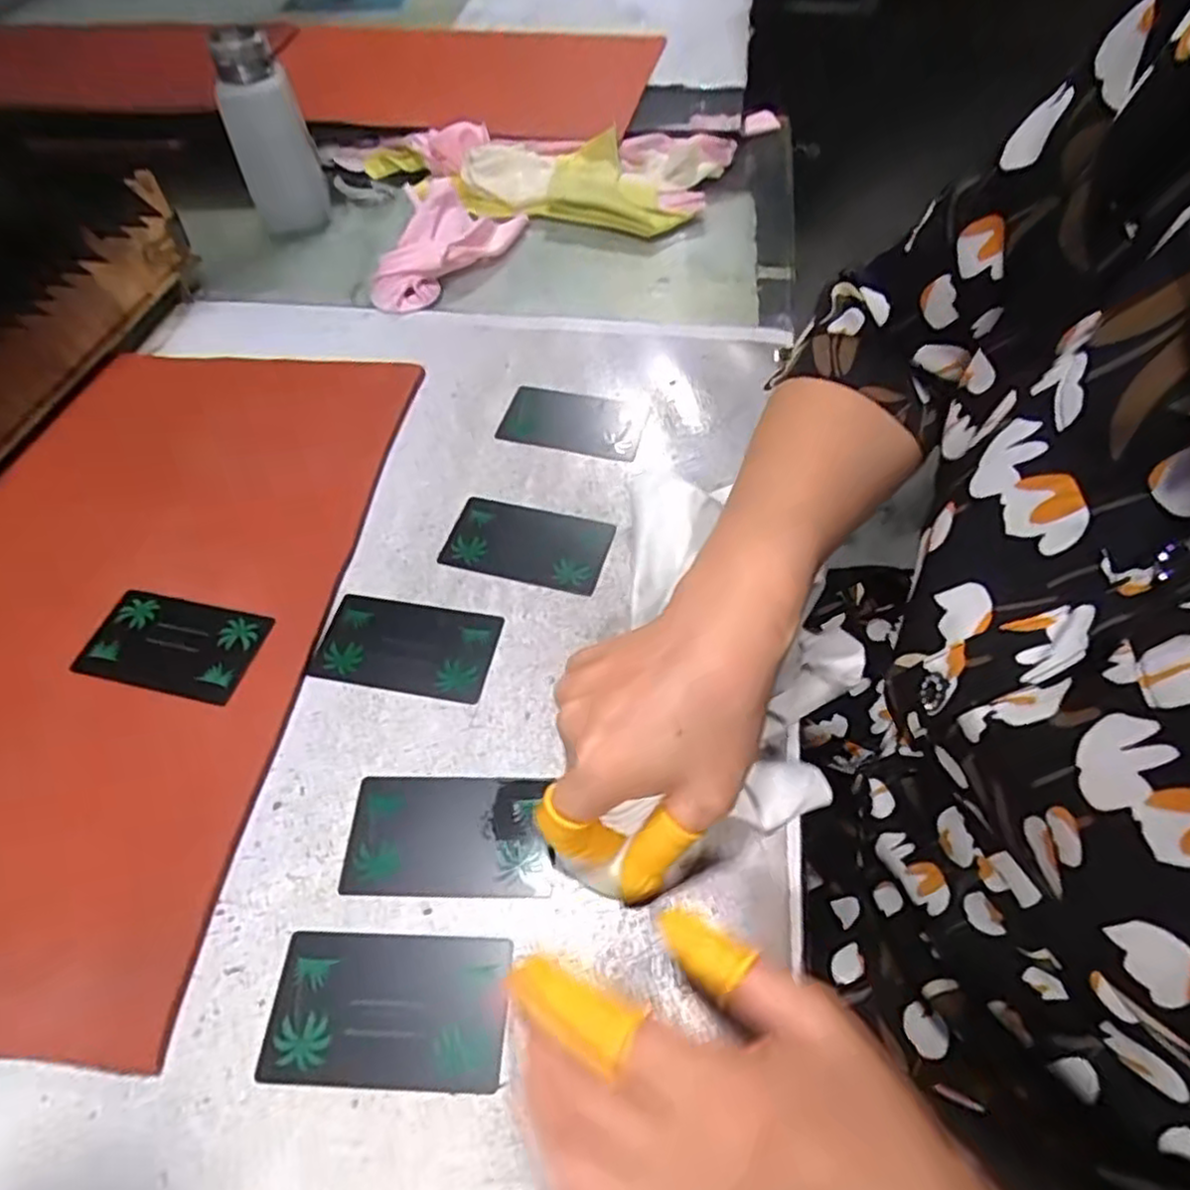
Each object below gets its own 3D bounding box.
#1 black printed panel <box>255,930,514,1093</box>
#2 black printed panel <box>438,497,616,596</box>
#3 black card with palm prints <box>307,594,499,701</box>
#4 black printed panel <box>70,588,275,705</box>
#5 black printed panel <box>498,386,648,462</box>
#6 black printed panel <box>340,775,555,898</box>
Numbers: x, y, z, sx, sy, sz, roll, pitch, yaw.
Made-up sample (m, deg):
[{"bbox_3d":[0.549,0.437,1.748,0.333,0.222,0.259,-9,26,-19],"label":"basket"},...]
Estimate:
[{"bbox_3d":[-0.075,0.150,0.264,0.086,0.004,0.048,0,56,3],"label":"black printed panel"},{"bbox_3d":[-0.036,-0.029,0.387,0.085,0.004,0.049,13,57,11],"label":"black printed panel"},{"bbox_3d":[-0.092,0.024,0.354,0.086,0.004,0.048,8,56,8],"label":"black card with palm prints"},{"bbox_3d":[-0.203,0.024,0.350,0.084,0.006,0.048,11,57,10],"label":"black printed panel"},{"bbox_3d":[-0.013,-0.105,0.436,0.084,0.004,0.047,12,57,11],"label":"black printed panel"},{"bbox_3d":[-0.061,0.098,0.300,0.083,0.004,0.049,-1,56,2],"label":"black printed panel"}]

